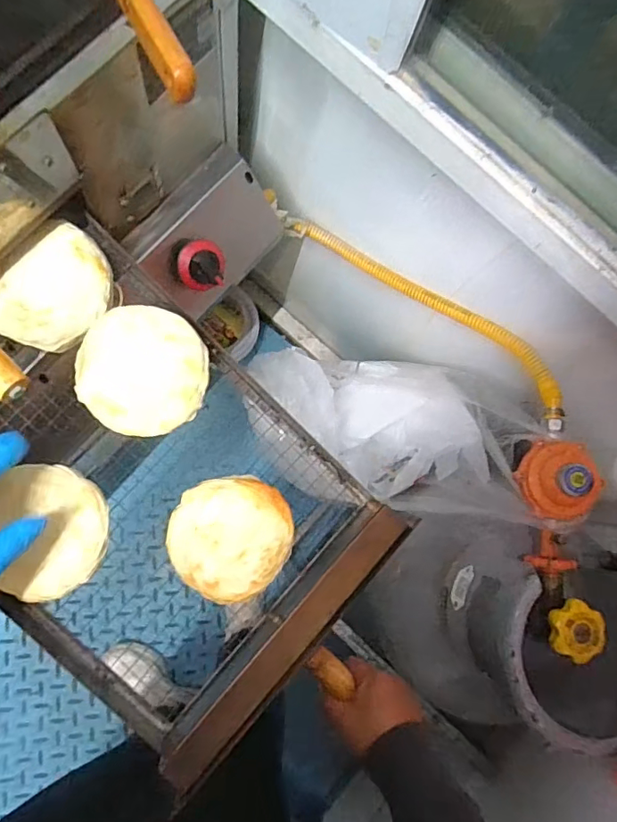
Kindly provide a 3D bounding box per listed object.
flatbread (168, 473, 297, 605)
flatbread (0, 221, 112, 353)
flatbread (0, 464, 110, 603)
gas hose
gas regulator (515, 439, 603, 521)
[{"bbox_3d":[-0.068,0.113,0.459,0.105,0.019,0.105,0,83,-6],"label":"flatbread"},{"bbox_3d":[-0.225,-0.106,0.465,0.082,0.025,0.112,40,75,-2],"label":"flatbread"},{"bbox_3d":[-0.219,0.103,0.434,0.091,0.022,0.106,20,81,-4],"label":"flatbread"},{"bbox_3d":[0.148,-0.136,0.673,0.442,0.039,0.072,40,80,20],"label":"gas hose"},{"bbox_3d":[0.272,0.074,0.565,0.076,0.056,0.083,4,82,-6],"label":"gas regulator"}]

